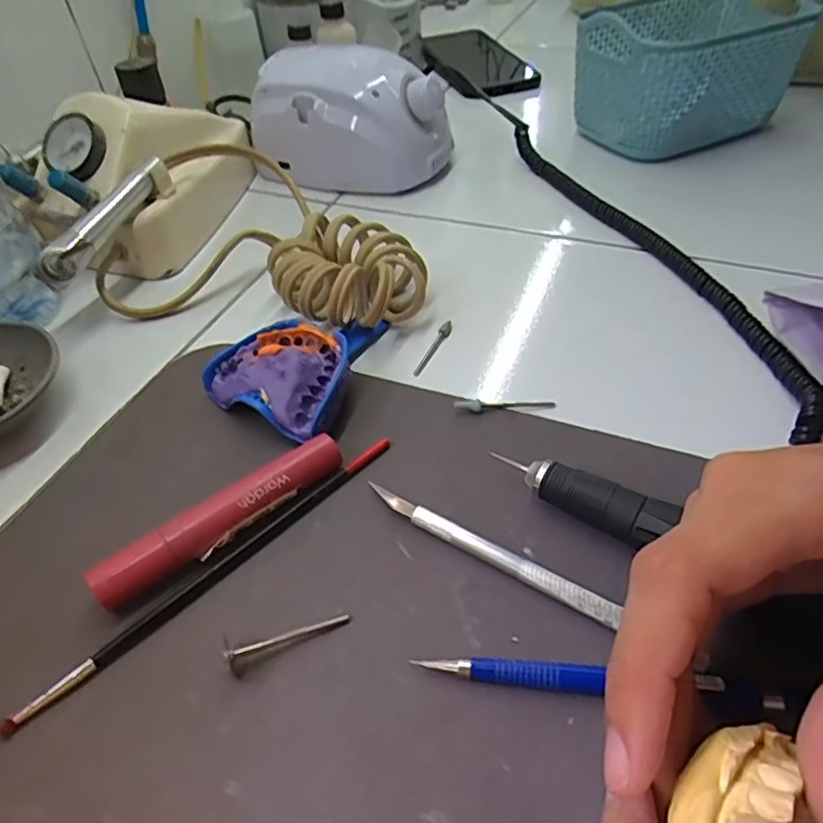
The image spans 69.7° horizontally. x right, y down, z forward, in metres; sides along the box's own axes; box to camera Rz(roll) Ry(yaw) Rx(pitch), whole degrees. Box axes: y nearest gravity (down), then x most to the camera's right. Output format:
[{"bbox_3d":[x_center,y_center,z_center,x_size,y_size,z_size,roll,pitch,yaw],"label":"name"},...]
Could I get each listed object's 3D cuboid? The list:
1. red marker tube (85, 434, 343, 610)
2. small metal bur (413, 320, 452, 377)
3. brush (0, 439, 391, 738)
[{"bbox_3d":[-0.075,0.043,0.240,0.105,0.019,0.014,-32,52,-24],"label":"red marker tube"},{"bbox_3d":[0.012,-0.036,0.322,0.007,0.005,0.043,17,50,20],"label":"small metal bur"},{"bbox_3d":[-0.074,0.060,0.234,0.171,0.005,0.006,-37,54,-27],"label":"brush"}]

